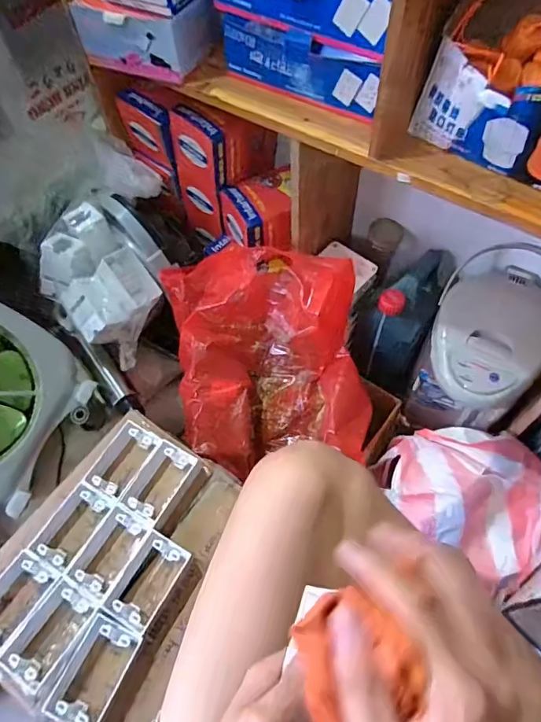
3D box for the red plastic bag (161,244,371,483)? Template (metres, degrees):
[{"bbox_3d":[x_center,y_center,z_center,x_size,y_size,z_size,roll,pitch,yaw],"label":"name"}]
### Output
[{"bbox_3d":[-0.008,-0.015,0.866,0.335,0.249,0.323,-6,59,-1],"label":"red plastic bag"}]

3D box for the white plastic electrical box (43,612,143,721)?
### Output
[{"bbox_3d":[-0.233,0.421,0.637,0.074,0.047,0.123,20,62,14],"label":"white plastic electrical box"}]

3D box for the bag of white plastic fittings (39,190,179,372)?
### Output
[{"bbox_3d":[-0.318,-0.175,0.942,0.214,0.161,0.248,27,64,17],"label":"bag of white plastic fittings"}]

